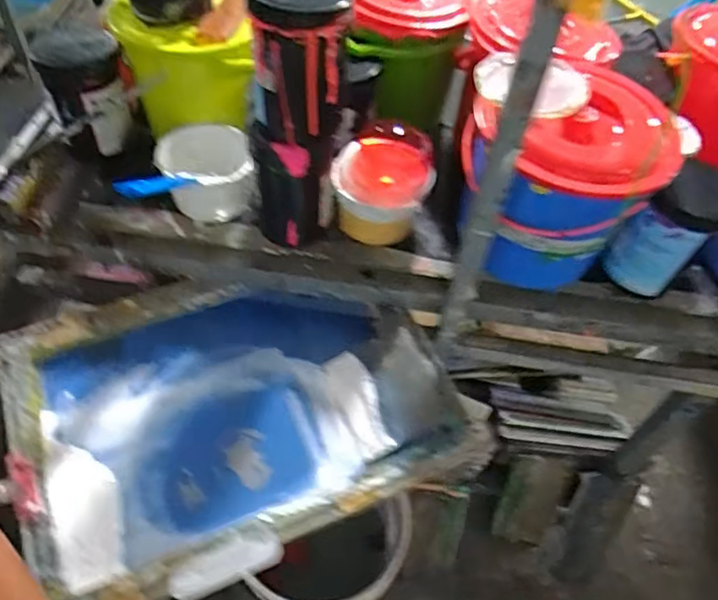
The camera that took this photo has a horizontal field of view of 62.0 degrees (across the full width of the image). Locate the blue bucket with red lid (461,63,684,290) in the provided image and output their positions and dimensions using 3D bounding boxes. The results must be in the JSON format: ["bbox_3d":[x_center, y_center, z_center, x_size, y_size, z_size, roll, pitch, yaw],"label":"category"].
[{"bbox_3d":[0.242,-0.143,0.758,0.204,0.227,0.198,2,52,-3],"label":"blue bucket with red lid"}]

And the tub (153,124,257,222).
[{"bbox_3d":[-0.213,-0.172,0.846,0.126,0.107,0.111,-7,53,-10],"label":"tub"}]

